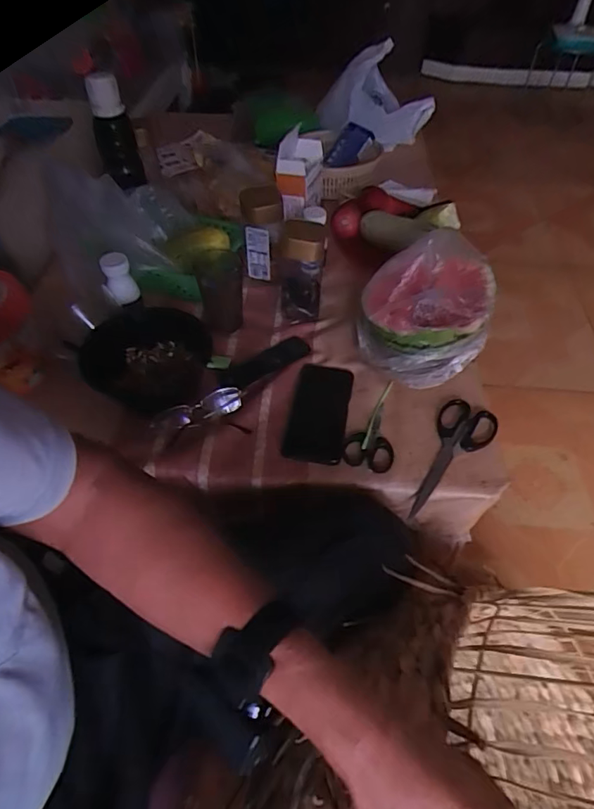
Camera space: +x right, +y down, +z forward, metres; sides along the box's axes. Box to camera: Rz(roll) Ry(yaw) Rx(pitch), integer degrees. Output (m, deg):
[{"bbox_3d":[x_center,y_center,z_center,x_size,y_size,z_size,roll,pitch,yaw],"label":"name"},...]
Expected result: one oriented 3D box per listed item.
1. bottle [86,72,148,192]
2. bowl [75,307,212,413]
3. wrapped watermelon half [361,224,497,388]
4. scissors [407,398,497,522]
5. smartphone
[{"bbox_3d":[-0.329,-0.493,0.886,0.068,0.184,0.065,-16,52,-13],"label":"bottle"},{"bbox_3d":[-0.207,-0.066,0.682,0.154,0.066,0.156,0,50,0],"label":"bowl"},{"bbox_3d":[0.173,-0.136,0.671,0.169,0.135,0.179,9,50,7],"label":"wrapped watermelon half"},{"bbox_3d":[0.198,0.071,0.628,0.073,0.014,0.185,25,60,18],"label":"scissors"},{"bbox_3d":[0.031,0.009,0.672,0.078,0.007,0.168,8,50,6],"label":"smartphone"}]

